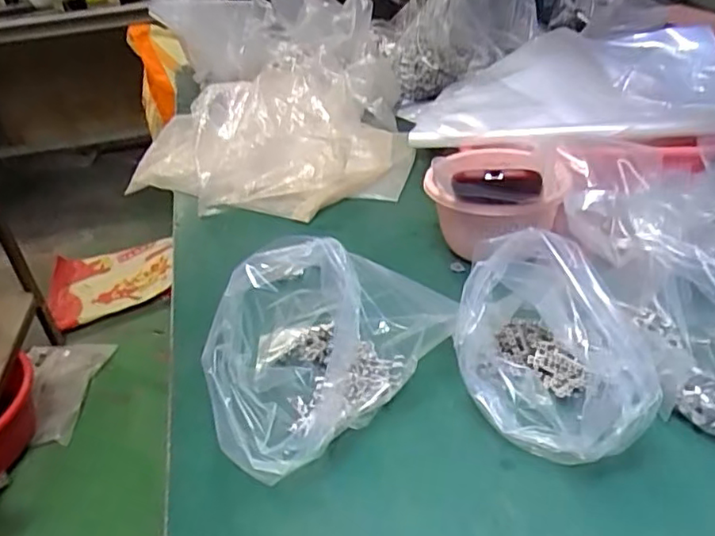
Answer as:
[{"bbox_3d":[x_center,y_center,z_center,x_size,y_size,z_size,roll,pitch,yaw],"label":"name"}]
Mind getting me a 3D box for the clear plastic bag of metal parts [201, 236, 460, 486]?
[{"bbox_3d":[-0.039,0.044,0.471,0.127,0.138,0.197,23,43,39],"label":"clear plastic bag of metal parts"}]

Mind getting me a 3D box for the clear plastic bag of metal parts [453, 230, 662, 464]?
[{"bbox_3d":[0.137,0.060,0.430,0.102,0.122,0.137,-20,34,-18],"label":"clear plastic bag of metal parts"}]

